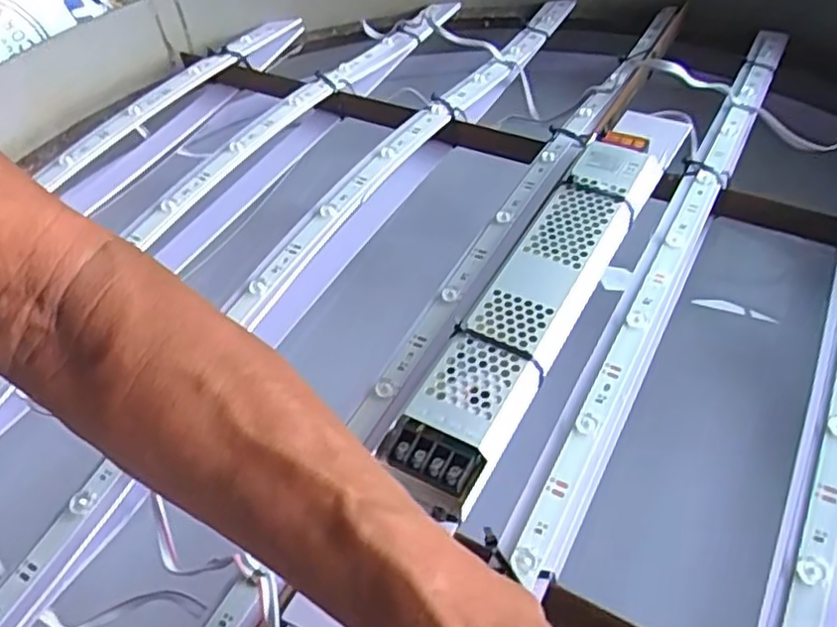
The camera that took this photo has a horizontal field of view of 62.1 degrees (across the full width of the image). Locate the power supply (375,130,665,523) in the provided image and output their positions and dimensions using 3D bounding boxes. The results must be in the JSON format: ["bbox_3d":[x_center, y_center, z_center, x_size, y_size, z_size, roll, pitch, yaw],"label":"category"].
[{"bbox_3d":[0.075,-0.017,0.410,0.050,0.020,0.304,20,52,24],"label":"power supply"}]

